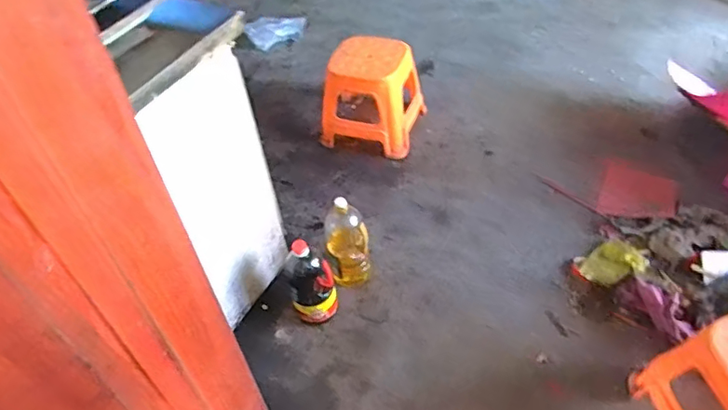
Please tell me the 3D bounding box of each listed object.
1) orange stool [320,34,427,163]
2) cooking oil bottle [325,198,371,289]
[{"bbox_3d":[0.043,-0.389,1.909,0.303,0.326,0.306,16,52,19],"label":"orange stool"},{"bbox_3d":[-0.042,0.108,1.453,0.112,0.289,0.102,-2,46,2],"label":"cooking oil bottle"}]

